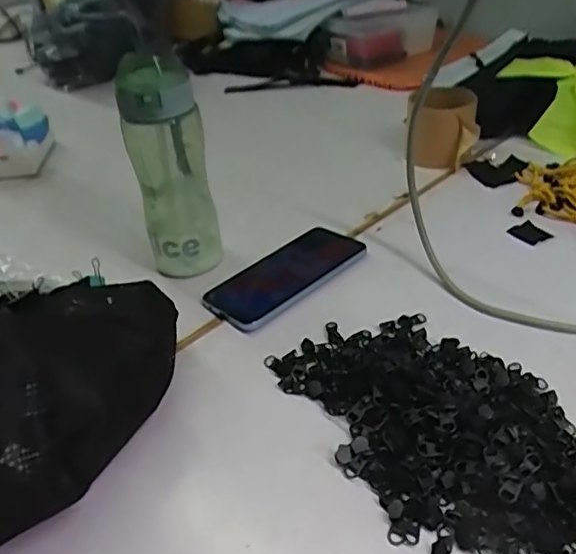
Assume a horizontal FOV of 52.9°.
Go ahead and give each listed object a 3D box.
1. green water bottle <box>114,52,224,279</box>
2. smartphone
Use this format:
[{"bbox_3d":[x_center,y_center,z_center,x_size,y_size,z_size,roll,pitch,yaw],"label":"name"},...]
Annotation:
[{"bbox_3d":[-0.112,-0.109,0.546,0.067,0.192,0.086,-11,38,-8],"label":"green water bottle"},{"bbox_3d":[0.001,-0.003,0.563,0.160,0.012,0.077,-30,44,-29],"label":"smartphone"}]

